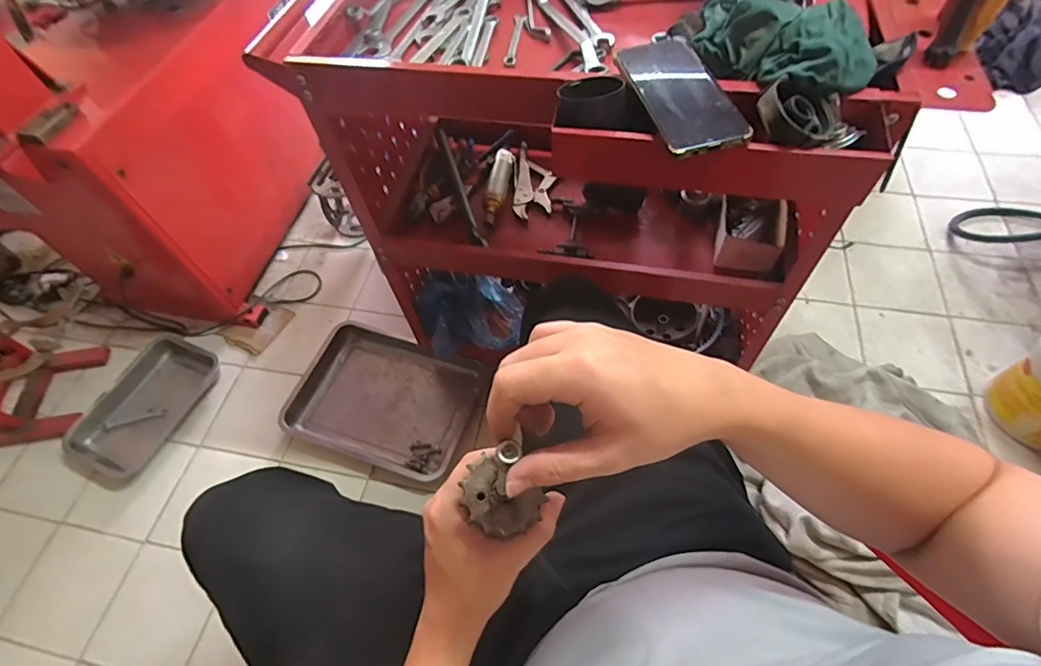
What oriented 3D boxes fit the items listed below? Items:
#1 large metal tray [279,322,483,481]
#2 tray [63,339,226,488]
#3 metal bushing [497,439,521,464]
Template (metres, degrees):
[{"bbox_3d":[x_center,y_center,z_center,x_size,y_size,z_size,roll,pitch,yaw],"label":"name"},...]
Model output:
[{"bbox_3d":[-0.310,0.140,1.121,0.400,0.033,0.289,15,60,13],"label":"large metal tray"},{"bbox_3d":[-0.862,0.162,1.134,0.201,0.040,0.337,21,61,16],"label":"tray"},{"bbox_3d":[-0.006,0.062,0.257,0.012,0.004,0.011,0,57,0],"label":"metal bushing"}]

